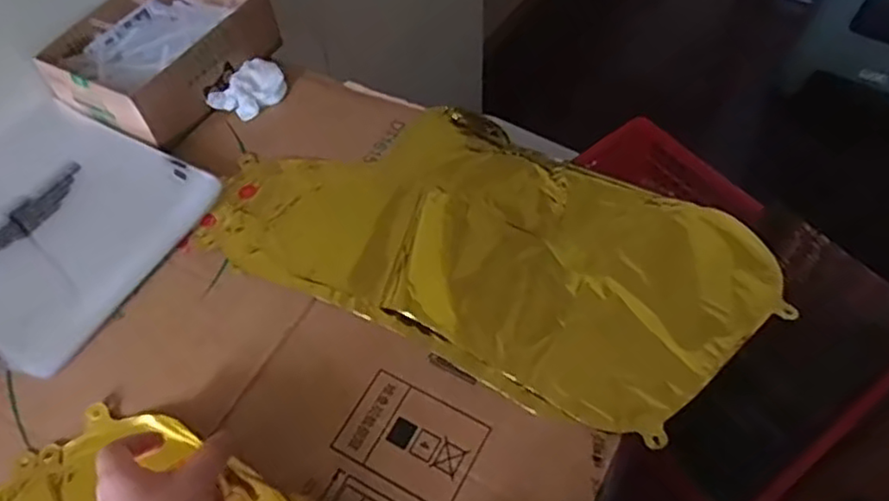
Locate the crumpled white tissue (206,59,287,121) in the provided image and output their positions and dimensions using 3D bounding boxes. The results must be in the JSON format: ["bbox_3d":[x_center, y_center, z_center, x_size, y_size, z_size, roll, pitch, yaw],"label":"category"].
[{"bbox_3d":[-0.181,-0.151,0.643,0.046,0.022,0.067,28,61,18],"label":"crumpled white tissue"}]

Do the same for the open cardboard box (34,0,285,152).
[{"bbox_3d":[-0.266,-0.197,0.657,0.143,0.054,0.197,24,60,16],"label":"open cardboard box"}]

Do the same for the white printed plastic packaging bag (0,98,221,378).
[{"bbox_3d":[-0.330,-0.026,0.563,0.215,0.012,0.198,25,61,17],"label":"white printed plastic packaging bag"}]

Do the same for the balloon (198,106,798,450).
[{"bbox_3d":[0.035,-0.015,0.546,0.418,0.014,0.213,23,60,15],"label":"balloon"}]

